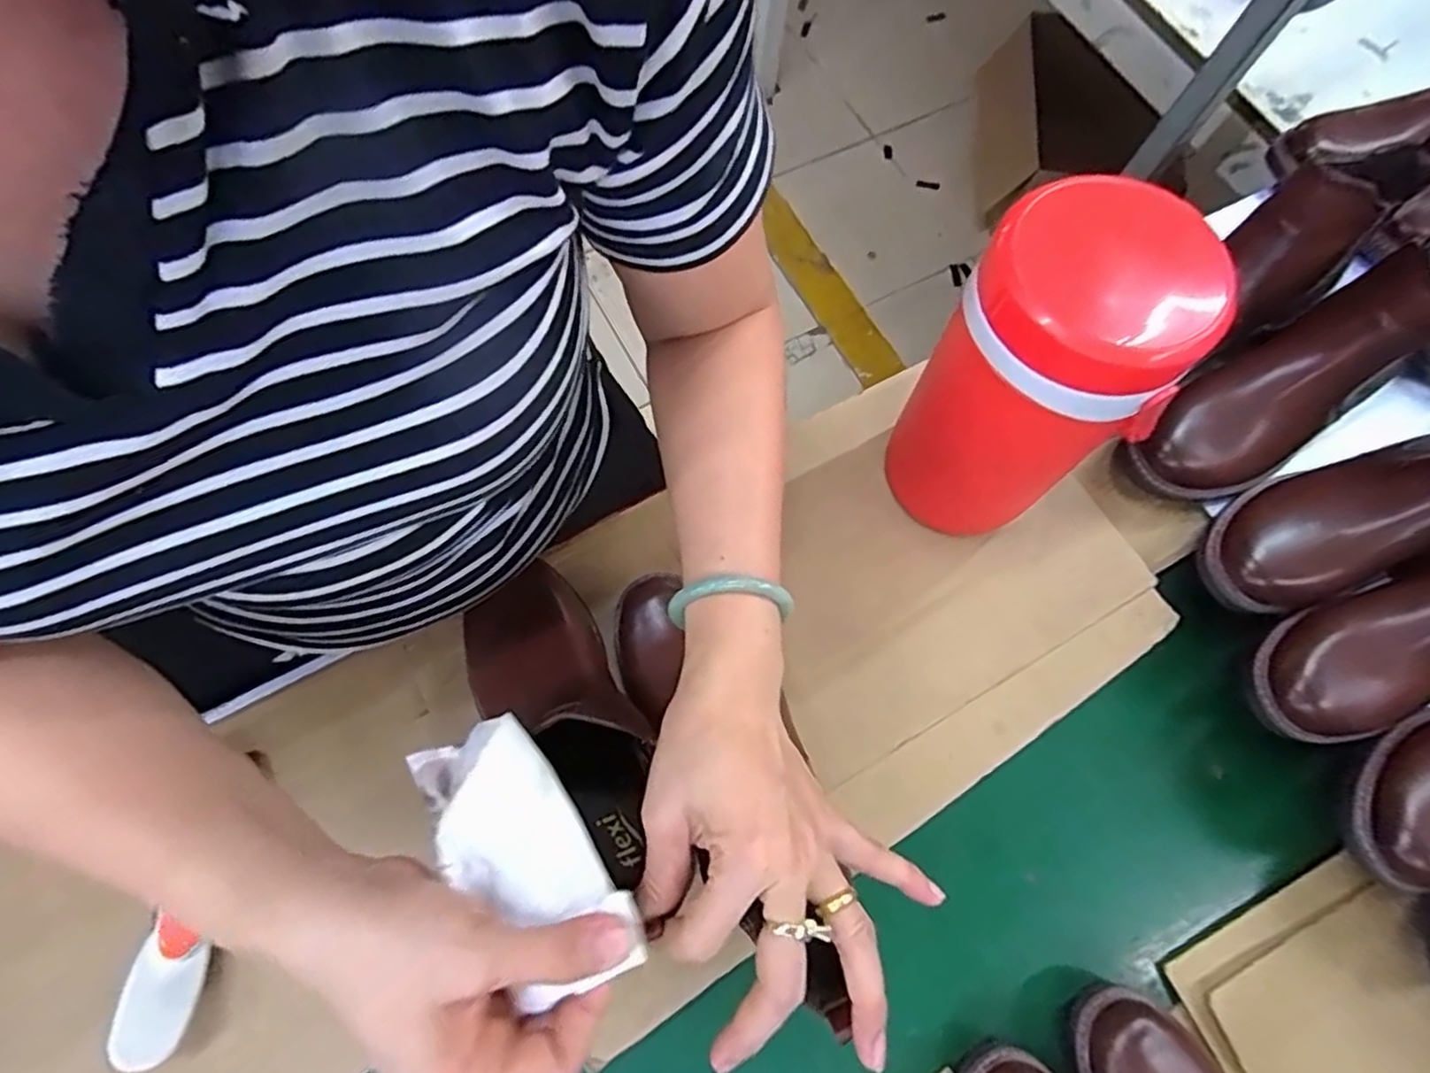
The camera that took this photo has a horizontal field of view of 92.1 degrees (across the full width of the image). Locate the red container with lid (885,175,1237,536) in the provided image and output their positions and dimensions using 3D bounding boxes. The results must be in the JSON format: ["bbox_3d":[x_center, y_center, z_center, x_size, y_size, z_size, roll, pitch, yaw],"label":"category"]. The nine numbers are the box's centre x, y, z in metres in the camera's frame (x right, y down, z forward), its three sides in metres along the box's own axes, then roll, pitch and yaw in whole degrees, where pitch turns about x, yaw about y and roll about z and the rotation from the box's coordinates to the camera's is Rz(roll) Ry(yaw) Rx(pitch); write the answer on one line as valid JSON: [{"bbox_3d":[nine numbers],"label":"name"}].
[{"bbox_3d":[0.194,-0.092,0.446,0.115,0.233,0.116,-25,74,-11],"label":"red container with lid"}]

